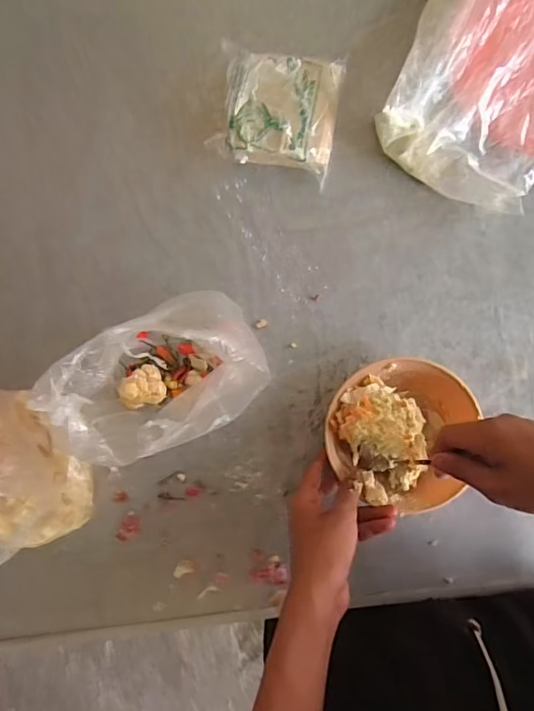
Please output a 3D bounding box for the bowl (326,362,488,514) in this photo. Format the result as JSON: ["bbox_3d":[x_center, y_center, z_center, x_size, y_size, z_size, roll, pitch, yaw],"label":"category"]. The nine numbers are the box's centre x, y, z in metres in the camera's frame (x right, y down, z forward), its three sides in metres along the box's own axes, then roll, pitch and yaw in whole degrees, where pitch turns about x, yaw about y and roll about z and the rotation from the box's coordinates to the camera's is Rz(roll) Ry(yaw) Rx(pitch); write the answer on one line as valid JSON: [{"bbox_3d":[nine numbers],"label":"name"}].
[{"bbox_3d":[0.127,0.075,0.489,0.133,0.065,0.138,0,87,5],"label":"bowl"}]

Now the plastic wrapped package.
[{"bbox_3d":[0.009,-0.261,0.519,0.137,0.059,0.125,18,89,9],"label":"plastic wrapped package"}]

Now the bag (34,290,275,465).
[{"bbox_3d":[-0.088,0.016,0.439,0.162,0.214,0.124,-18,84,7],"label":"bag"}]

